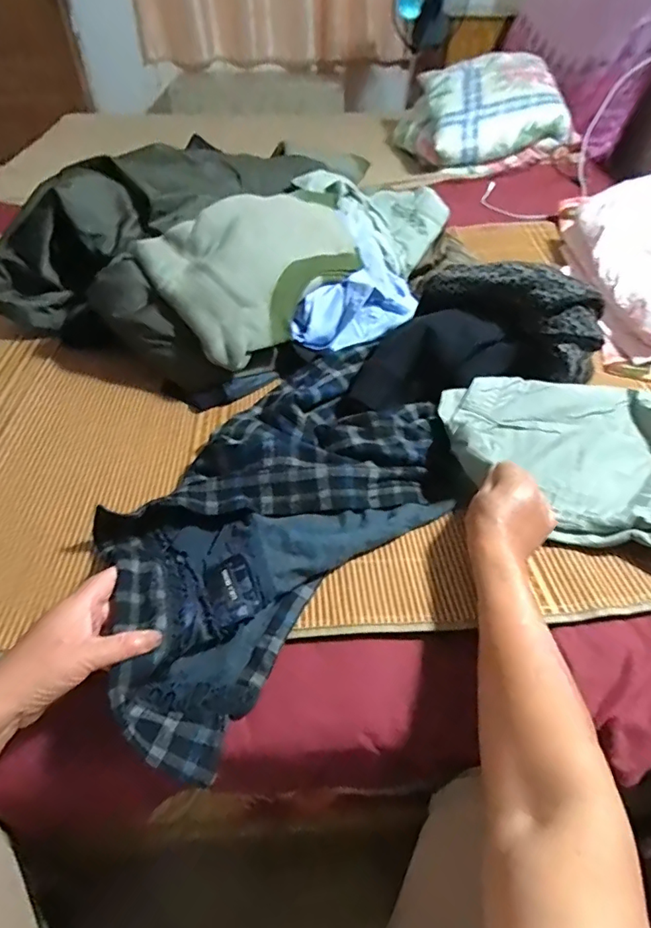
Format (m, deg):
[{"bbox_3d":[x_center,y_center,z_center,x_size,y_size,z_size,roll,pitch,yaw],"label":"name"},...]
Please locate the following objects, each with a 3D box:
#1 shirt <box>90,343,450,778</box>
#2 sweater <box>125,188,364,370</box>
[{"bbox_3d":[-0.050,0.043,0.566,0.274,0.063,0.505,26,51,23],"label":"shirt"},{"bbox_3d":[-0.090,-0.302,0.762,0.315,0.145,0.204,-33,55,-28],"label":"sweater"}]

